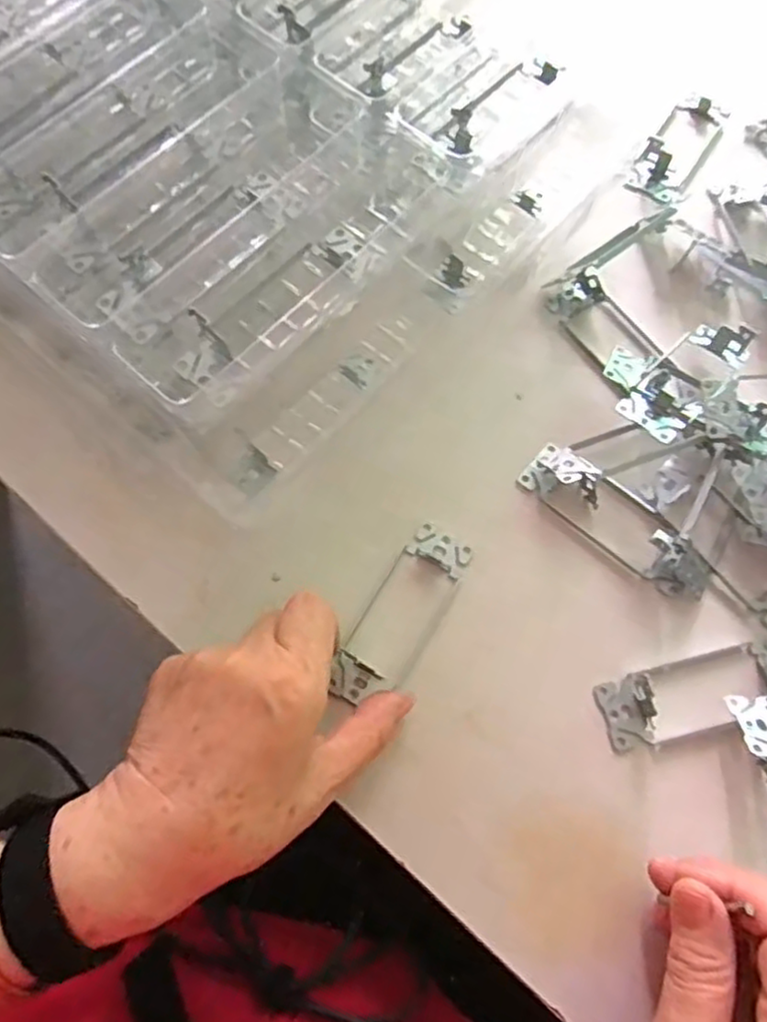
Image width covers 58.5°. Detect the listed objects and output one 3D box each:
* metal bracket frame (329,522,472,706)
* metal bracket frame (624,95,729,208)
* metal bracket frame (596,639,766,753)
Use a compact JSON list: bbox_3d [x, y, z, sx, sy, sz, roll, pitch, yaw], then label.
[{"bbox_3d":[0.010,0.056,0.365,0.038,0.006,0.103,31,73,10],"label":"metal bracket frame"},{"bbox_3d":[0.205,-0.253,0.468,0.039,0.021,0.096,30,73,10],"label":"metal bracket frame"},{"bbox_3d":[0.163,0.093,0.344,0.102,0.016,0.037,-14,71,-5],"label":"metal bracket frame"}]

